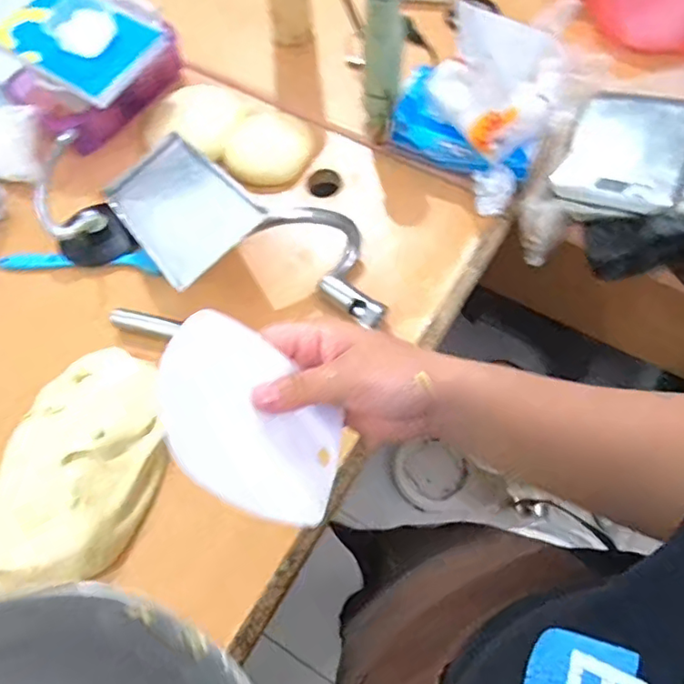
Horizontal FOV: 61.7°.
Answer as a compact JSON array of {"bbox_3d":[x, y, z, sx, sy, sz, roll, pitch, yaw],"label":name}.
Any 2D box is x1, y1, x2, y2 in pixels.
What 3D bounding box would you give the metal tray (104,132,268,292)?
[{"bbox_3d":[-0.202,-0.171,0.700,0.130,0.011,0.243,-40,54,-6],"label":"metal tray"}]

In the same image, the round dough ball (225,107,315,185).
[{"bbox_3d":[-0.096,-0.262,0.774,0.114,0.045,0.104,-1,65,2],"label":"round dough ball"}]

